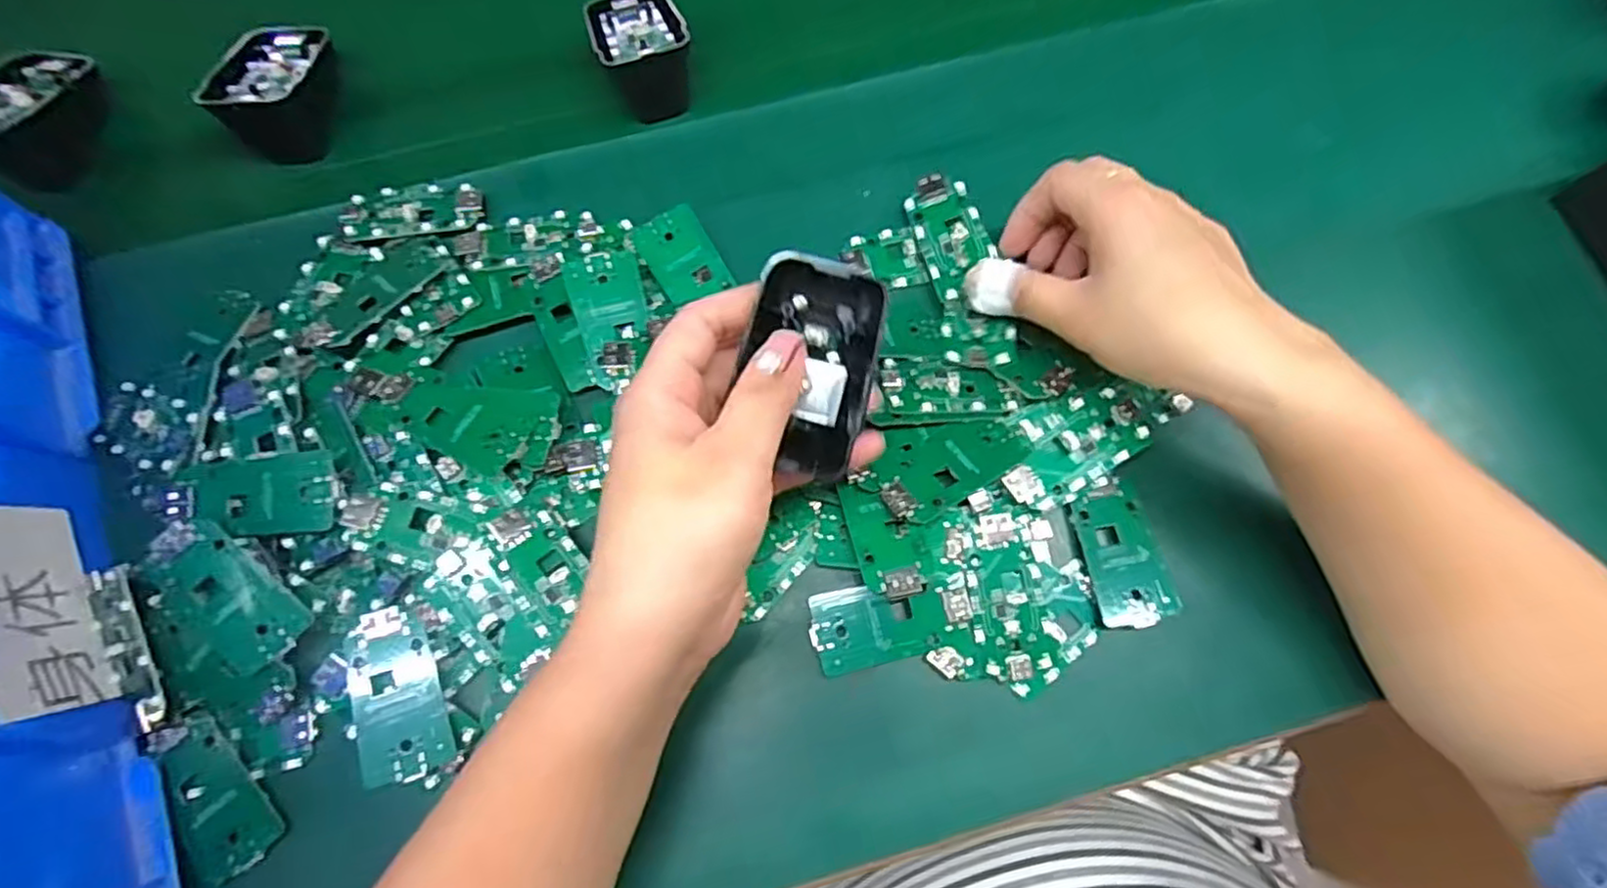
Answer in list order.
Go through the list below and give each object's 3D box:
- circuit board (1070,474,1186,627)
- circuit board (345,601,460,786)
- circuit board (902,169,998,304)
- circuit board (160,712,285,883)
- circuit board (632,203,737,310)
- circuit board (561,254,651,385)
[{"bbox_3d":[0.132,0.045,0.294,0.032,0.004,0.057,-13,74,-4],"label":"circuit board"},{"bbox_3d":[-0.156,0.096,0.273,0.030,0.008,0.063,-18,75,-5],"label":"circuit board"},{"bbox_3d":[0.069,-0.098,0.332,0.031,0.006,0.060,-19,75,4],"label":"circuit board"},{"bbox_3d":[-0.221,0.132,0.271,0.026,0.005,0.059,-32,80,-13],"label":"circuit board"},{"bbox_3d":[-0.057,-0.089,0.335,0.030,0.004,0.046,-30,85,-4],"label":"circuit board"},{"bbox_3d":[-0.085,-0.056,0.315,0.031,0.006,0.058,-13,86,-13],"label":"circuit board"}]

